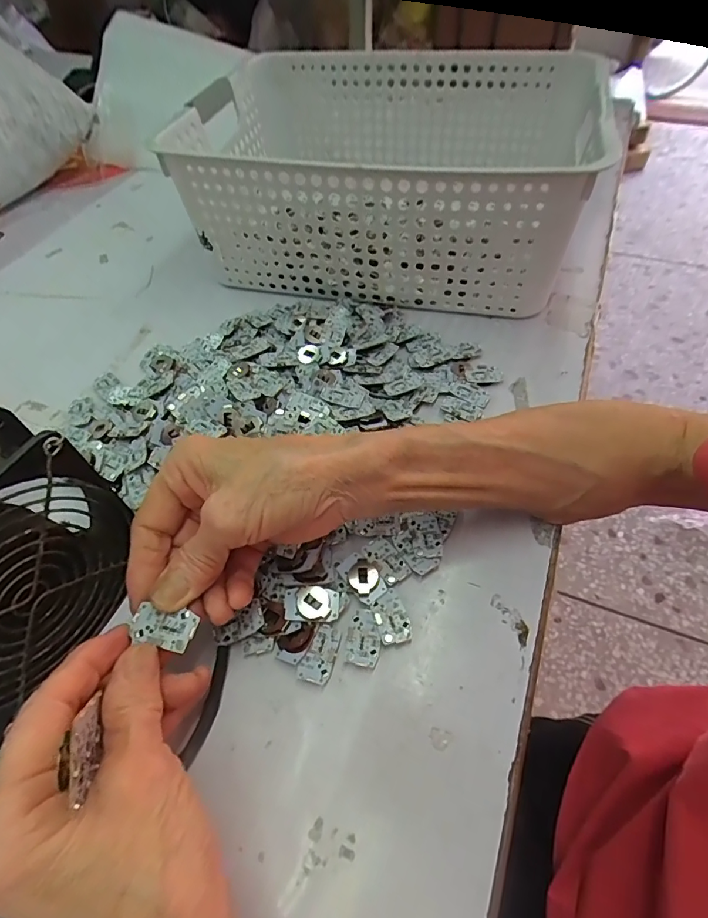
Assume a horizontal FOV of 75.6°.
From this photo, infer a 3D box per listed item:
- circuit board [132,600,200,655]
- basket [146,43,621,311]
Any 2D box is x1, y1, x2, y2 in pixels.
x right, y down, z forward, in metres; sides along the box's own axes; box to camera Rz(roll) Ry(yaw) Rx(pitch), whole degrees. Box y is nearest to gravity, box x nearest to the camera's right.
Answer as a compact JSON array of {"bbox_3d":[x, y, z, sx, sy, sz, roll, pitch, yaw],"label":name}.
[{"bbox_3d":[-0.086,0.076,0.206,0.030,0.004,0.017,10,55,9],"label":"circuit board"},{"bbox_3d":[0.035,-0.281,0.440,0.327,0.122,0.291,13,56,12],"label":"basket"}]

